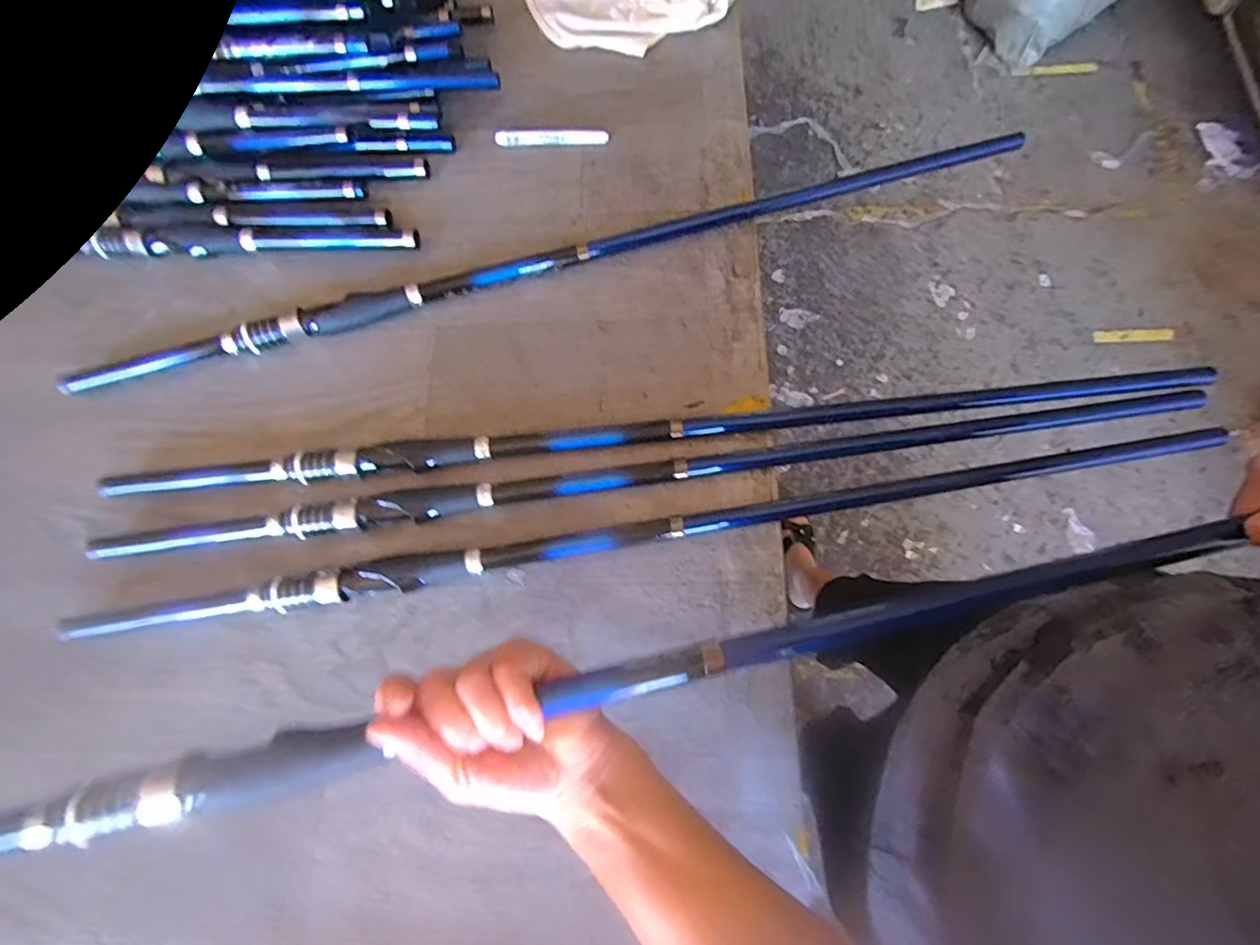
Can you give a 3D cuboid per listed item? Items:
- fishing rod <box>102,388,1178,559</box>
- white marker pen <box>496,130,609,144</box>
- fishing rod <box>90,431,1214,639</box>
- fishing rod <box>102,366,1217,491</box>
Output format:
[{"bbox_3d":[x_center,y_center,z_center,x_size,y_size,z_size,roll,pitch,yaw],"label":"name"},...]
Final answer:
[{"bbox_3d":[0.018,0.001,0.484,0.900,0.025,0.037,-7,73,0],"label":"fishing rod"},{"bbox_3d":[-0.085,-0.362,0.612,0.121,0.010,0.016,2,73,2],"label":"white marker pen"},{"bbox_3d":[0.017,0.048,0.469,0.920,0.026,0.032,-9,73,-1],"label":"fishing rod"},{"bbox_3d":[0.019,-0.040,0.496,0.926,0.025,0.034,-6,72,1],"label":"fishing rod"}]

